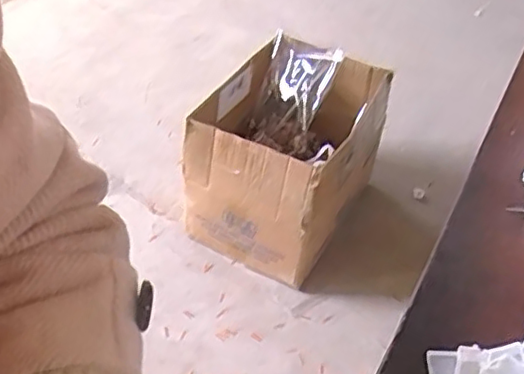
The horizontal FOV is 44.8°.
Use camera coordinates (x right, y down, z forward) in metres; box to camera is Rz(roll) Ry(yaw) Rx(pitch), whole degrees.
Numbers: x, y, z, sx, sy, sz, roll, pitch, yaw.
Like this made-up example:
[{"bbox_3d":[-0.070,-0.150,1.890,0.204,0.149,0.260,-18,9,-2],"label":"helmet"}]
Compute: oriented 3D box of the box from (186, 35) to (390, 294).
[{"bbox_3d":[0.051,-0.061,1.305,0.299,0.307,0.380,22,47,17],"label":"box"}]

